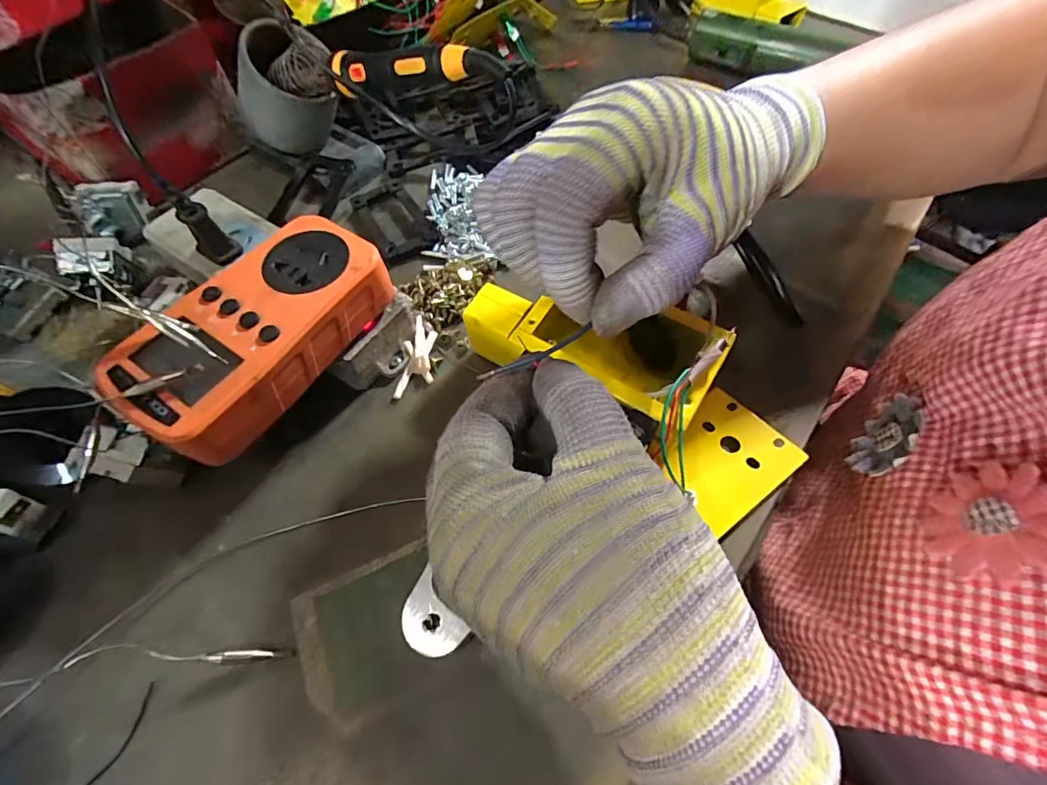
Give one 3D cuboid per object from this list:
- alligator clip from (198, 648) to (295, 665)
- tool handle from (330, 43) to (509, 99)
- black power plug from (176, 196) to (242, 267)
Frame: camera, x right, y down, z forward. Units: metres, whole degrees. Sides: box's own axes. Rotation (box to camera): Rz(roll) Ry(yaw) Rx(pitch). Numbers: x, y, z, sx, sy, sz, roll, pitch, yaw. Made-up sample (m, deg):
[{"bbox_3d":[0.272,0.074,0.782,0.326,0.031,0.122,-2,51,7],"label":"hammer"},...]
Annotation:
[{"bbox_3d":[-0.116,0.111,0.194,0.034,0.006,0.006,11,56,-24],"label":"alligator clip"},{"bbox_3d":[-0.067,-0.189,0.267,0.135,0.022,0.015,17,60,28],"label":"tool handle"},{"bbox_3d":[-0.179,-0.092,0.261,0.020,0.037,0.012,-39,68,-21],"label":"black power plug"}]

